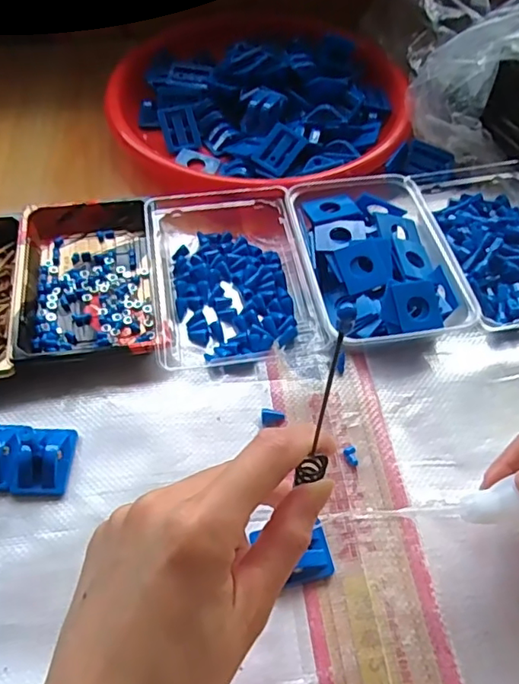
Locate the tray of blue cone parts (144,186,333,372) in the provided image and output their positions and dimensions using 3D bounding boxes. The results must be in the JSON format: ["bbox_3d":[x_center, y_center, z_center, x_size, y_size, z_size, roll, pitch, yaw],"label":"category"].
[{"bbox_3d":[-0.024,-0.060,0.440,0.122,0.028,0.164,-8,55,-6],"label":"tray of blue cone parts"}]

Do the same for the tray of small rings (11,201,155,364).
[{"bbox_3d":[-0.135,-0.052,0.435,0.097,0.025,0.159,-7,55,-6],"label":"tray of small rings"}]

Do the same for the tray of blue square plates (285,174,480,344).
[{"bbox_3d":[0.089,-0.064,0.438,0.110,0.037,0.156,-8,55,-6],"label":"tray of blue square plates"}]

